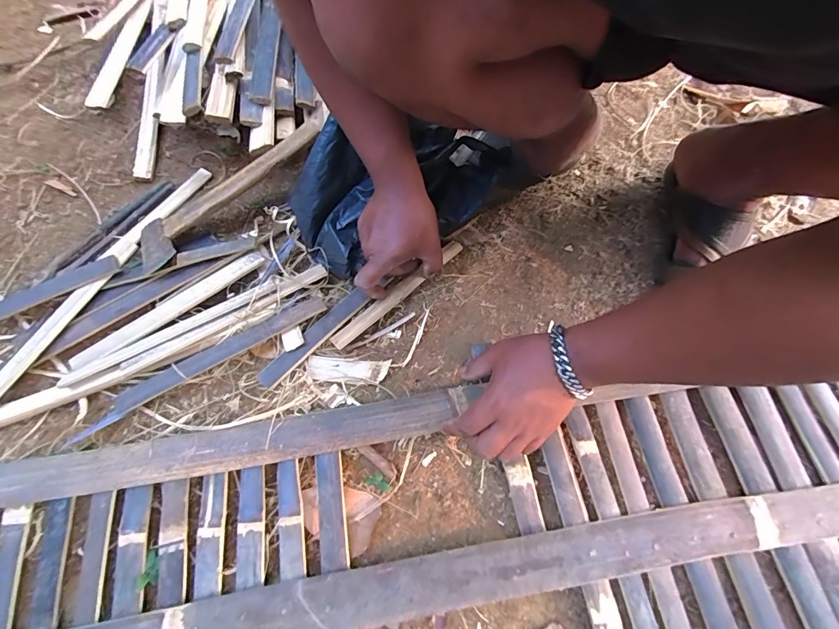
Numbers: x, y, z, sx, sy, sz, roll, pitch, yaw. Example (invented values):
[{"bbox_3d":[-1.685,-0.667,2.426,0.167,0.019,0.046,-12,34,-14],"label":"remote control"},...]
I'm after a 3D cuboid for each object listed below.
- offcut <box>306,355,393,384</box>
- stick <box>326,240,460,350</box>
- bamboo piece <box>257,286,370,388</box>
[{"bbox_3d":[-0.085,0.065,0.461,0.095,0.015,0.030,3,67,0],"label":"offcut"},{"bbox_3d":[-0.027,-0.030,0.494,0.207,0.018,0.026,-40,73,-18],"label":"stick"},{"bbox_3d":[-0.126,0.025,0.467,0.025,0.010,0.156,40,70,15],"label":"bamboo piece"}]

